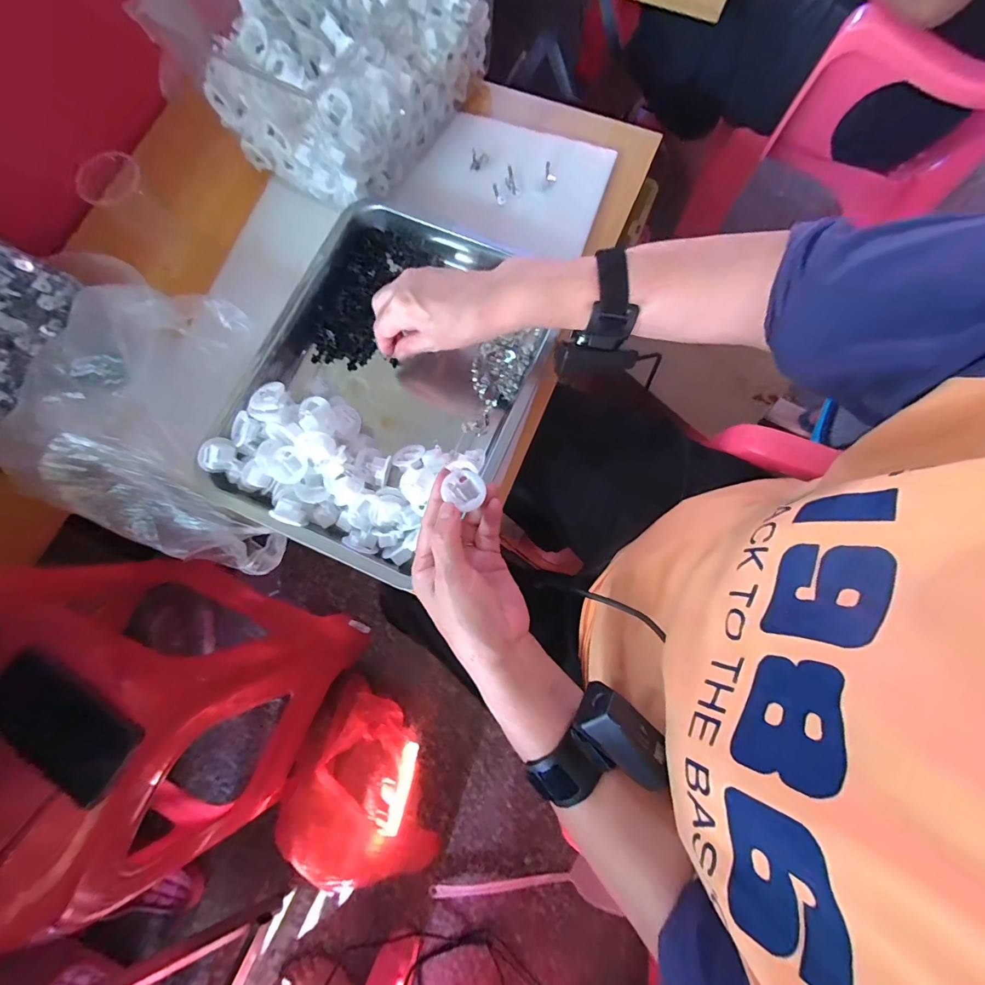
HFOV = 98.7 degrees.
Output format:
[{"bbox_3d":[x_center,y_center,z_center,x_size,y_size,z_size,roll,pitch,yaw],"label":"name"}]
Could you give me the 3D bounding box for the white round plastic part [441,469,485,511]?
[{"bbox_3d":[-0.021,-0.003,0.338,0.033,0.008,0.030,0,77,1],"label":"white round plastic part"}]

